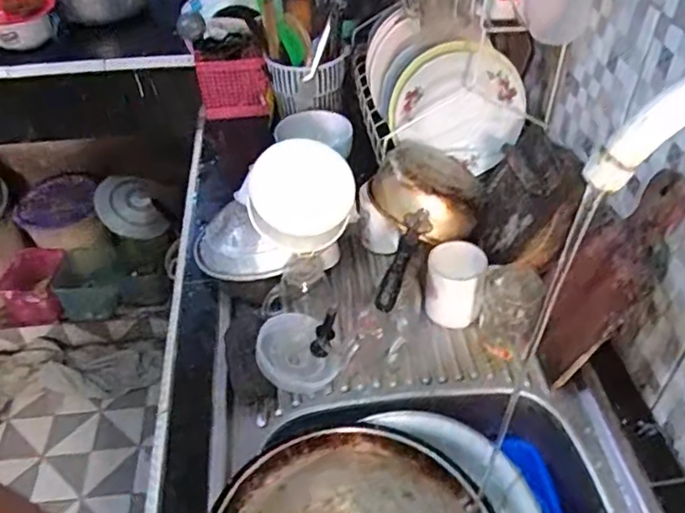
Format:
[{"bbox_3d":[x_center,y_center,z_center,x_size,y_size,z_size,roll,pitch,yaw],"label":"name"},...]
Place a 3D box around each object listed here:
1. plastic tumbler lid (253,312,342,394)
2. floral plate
[{"bbox_3d":[-0.065,0.130,0.812,0.102,0.039,0.111,-1,44,1],"label":"plastic tumbler lid"},{"bbox_3d":[0.201,-0.244,0.981,0.195,0.173,0.021,23,29,-11],"label":"floral plate"}]

